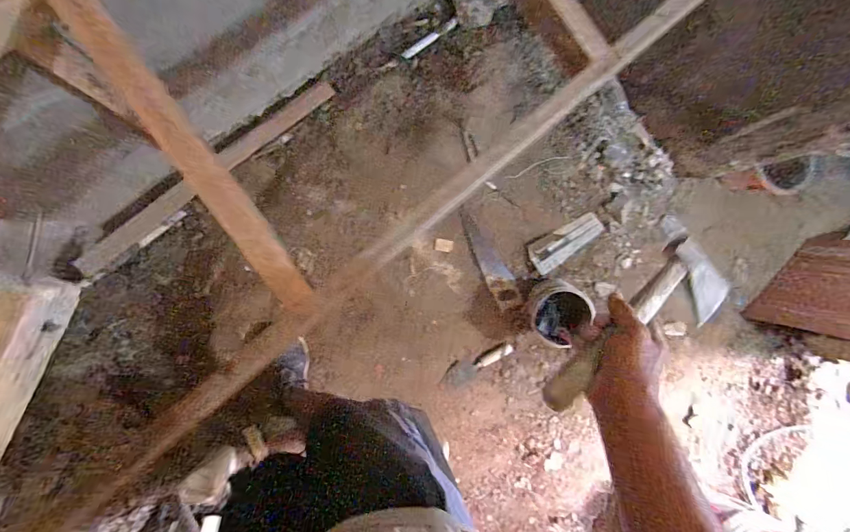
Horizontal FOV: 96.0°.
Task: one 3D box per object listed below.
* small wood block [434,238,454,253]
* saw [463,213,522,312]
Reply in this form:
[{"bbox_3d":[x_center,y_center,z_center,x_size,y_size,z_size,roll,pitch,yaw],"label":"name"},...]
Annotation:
[{"bbox_3d":[0.062,-0.069,1.276,0.065,0.006,0.041,11,87,-10],"label":"small wood block"},{"bbox_3d":[0.225,-0.022,1.290,0.088,0.024,0.339,-25,93,-10],"label":"saw"}]

